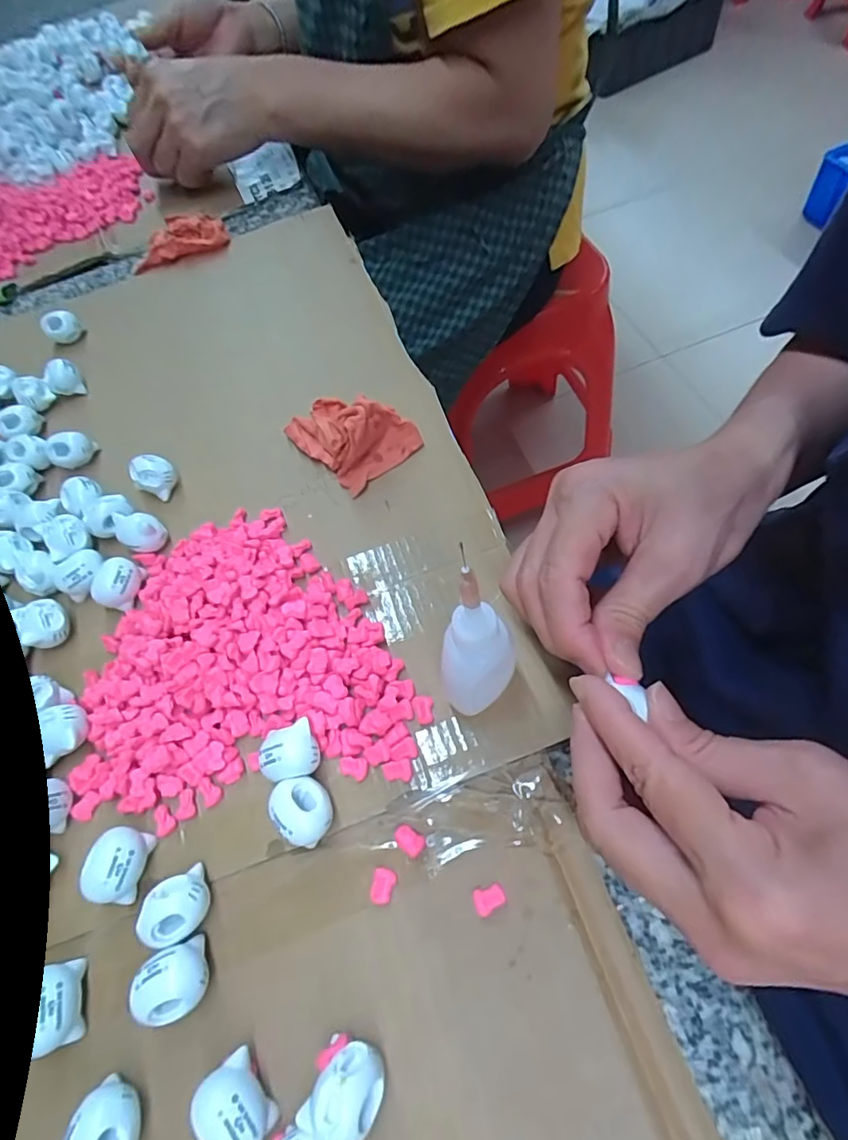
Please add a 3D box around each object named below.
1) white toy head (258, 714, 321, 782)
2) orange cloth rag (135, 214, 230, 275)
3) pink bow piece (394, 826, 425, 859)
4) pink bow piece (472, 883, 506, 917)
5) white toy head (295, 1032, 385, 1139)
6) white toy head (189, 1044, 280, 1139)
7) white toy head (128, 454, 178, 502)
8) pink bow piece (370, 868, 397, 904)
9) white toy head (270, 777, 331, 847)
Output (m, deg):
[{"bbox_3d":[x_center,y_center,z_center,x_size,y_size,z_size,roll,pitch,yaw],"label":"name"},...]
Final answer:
[{"bbox_3d":[-0.055,0.075,0.226,0.023,0.019,0.021,-19,60,-3],"label":"white toy head"},{"bbox_3d":[-0.198,-0.267,0.444,0.075,0.028,0.039,-18,60,-2],"label":"orange cloth rag"},{"bbox_3d":[-0.006,0.107,0.217,0.012,0.004,0.009,31,69,22],"label":"pink bow piece"},{"bbox_3d":[0.024,0.123,0.205,0.011,0.005,0.009,-16,60,-1],"label":"pink bow piece"},{"bbox_3d":[-0.025,0.167,0.177,0.023,0.017,0.024,9,63,13],"label":"white toy head"},{"bbox_3d":[-0.062,0.175,0.177,0.020,0.016,0.025,-36,63,-12],"label":"white toy head"},{"bbox_3d":[-0.155,-0.053,0.315,0.021,0.021,0.021,-3,61,6],"label":"white toy head"},{"bbox_3d":[-0.016,0.122,0.211,0.008,0.004,0.012,9,63,13],"label":"pink bow piece"},{"bbox_3d":[-0.048,0.096,0.218,0.025,0.021,0.022,28,68,21],"label":"white toy head"}]

